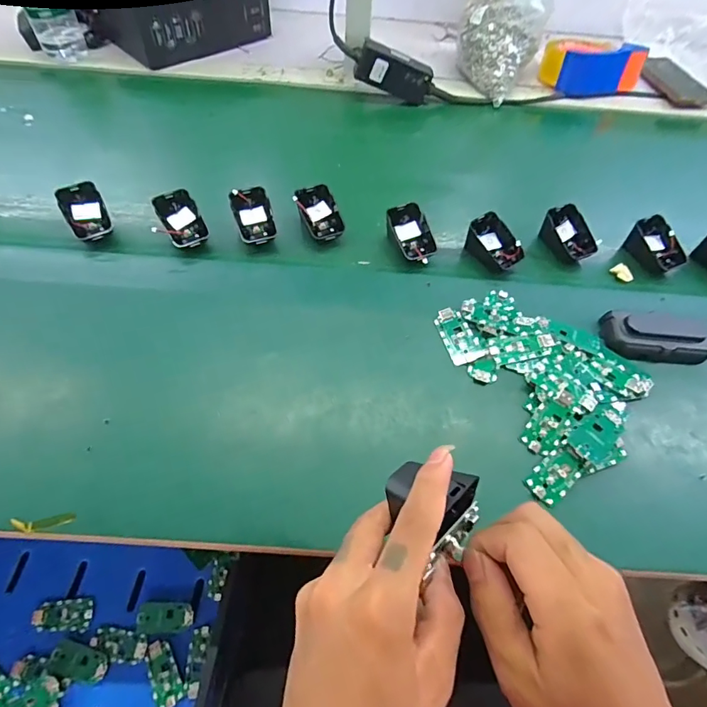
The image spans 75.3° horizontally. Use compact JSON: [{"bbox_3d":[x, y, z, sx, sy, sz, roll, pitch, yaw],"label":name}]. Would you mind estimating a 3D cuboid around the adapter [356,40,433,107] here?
[{"bbox_3d":[0.063,-0.428,0.700,0.114,0.052,0.027,13,54,-22],"label":"adapter"}]

